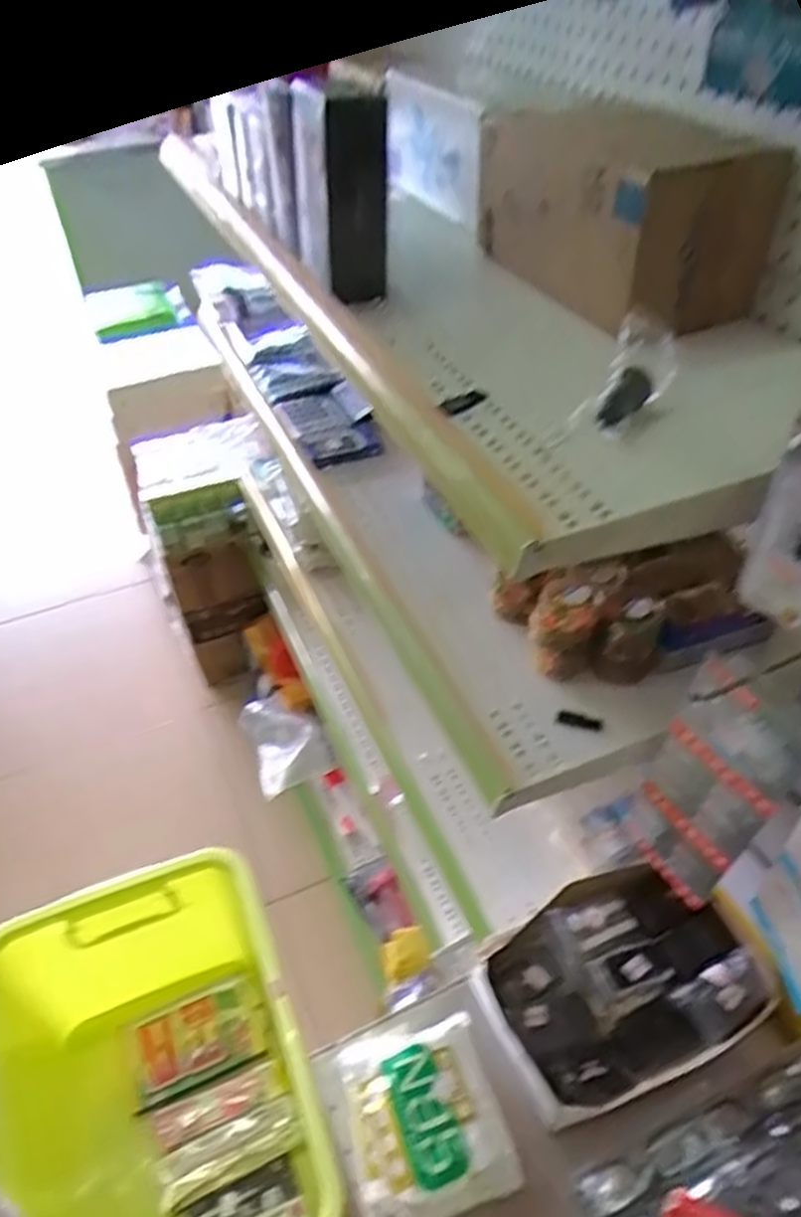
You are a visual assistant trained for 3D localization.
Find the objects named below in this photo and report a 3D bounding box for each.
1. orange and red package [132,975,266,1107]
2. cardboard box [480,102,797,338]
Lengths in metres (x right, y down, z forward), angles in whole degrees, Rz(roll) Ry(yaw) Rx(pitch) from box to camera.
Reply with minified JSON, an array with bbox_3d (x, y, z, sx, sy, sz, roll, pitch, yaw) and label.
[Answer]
[{"bbox_3d":[-0.309,0.650,1.200,0.175,0.016,0.129,-18,45,-16],"label":"orange and red package"},{"bbox_3d":[0.202,-0.388,0.766,0.139,0.138,0.293,-19,45,-16],"label":"cardboard box"}]

